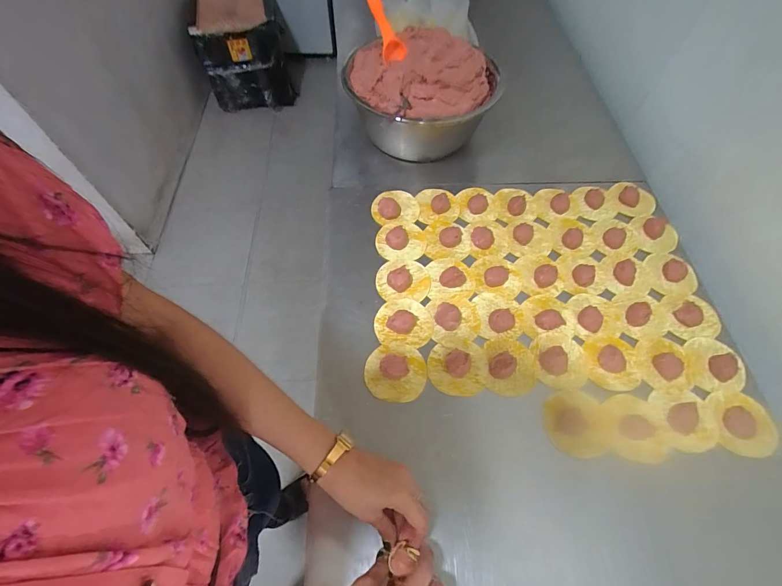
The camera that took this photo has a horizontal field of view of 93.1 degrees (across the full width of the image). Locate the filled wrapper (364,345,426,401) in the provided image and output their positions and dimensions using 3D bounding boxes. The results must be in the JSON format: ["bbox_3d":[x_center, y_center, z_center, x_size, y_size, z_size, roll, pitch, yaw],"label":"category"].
[{"bbox_3d":[0.007,0.103,0.499,0.082,0.024,0.078,1,60,-1],"label":"filled wrapper"}]

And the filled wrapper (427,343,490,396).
[{"bbox_3d":[0.093,0.101,0.506,0.081,0.023,0.072,-3,60,-3],"label":"filled wrapper"}]

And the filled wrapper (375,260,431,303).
[{"bbox_3d":[0.020,-0.023,0.571,0.082,0.015,0.073,6,60,2],"label":"filled wrapper"}]

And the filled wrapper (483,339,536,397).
[{"bbox_3d":[0.166,0.099,0.508,0.068,0.019,0.077,5,60,2],"label":"filled wrapper"}]

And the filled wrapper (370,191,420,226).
[{"bbox_3d":[0.009,-0.152,0.646,0.084,0.020,0.071,-7,60,-5],"label":"filled wrapper"}]

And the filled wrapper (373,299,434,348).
[{"bbox_3d":[0.020,0.038,0.538,0.084,0.021,0.073,5,60,1],"label":"filled wrapper"}]

